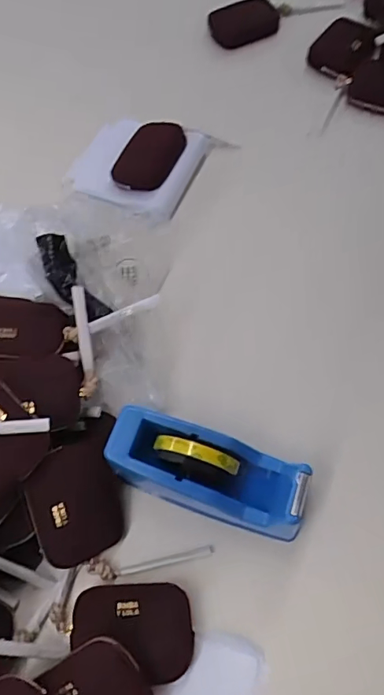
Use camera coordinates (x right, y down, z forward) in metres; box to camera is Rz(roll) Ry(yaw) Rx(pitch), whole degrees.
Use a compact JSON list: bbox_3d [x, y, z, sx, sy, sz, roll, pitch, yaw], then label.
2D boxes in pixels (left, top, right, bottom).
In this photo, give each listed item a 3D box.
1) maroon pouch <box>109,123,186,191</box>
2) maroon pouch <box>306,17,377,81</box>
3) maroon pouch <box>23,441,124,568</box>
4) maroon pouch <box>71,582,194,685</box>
[{"bbox_3d":[-0.060,-0.271,0.704,0.078,0.029,0.114,20,68,13],"label":"maroon pouch"},{"bbox_3d":[0.249,-0.486,0.801,0.093,0.028,0.133,25,68,15],"label":"maroon pouch"},{"bbox_3d":[-0.117,0.157,0.509,0.095,0.024,0.110,-18,93,-47],"label":"maroon pouch"},{"bbox_3d":[-0.058,0.269,0.469,0.116,0.030,0.082,-5,63,2],"label":"maroon pouch"}]

